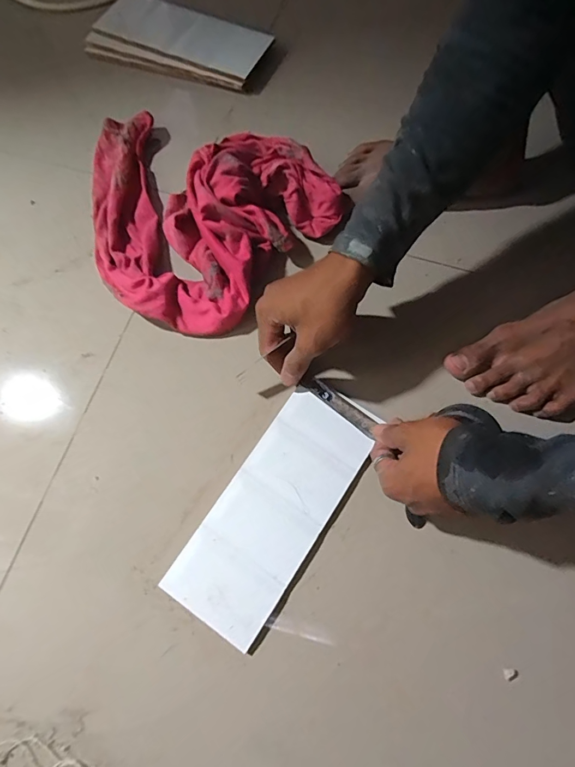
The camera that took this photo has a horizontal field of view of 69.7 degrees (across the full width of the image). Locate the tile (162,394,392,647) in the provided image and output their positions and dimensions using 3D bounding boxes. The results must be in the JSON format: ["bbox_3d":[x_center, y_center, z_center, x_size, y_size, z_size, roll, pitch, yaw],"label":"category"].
[{"bbox_3d":[-0.008,0.112,0.401,0.096,0.007,0.243,33,72,11],"label":"tile"}]

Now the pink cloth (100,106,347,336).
[{"bbox_3d":[-0.126,-0.225,0.494,0.322,0.064,0.270,41,76,13],"label":"pink cloth"}]

